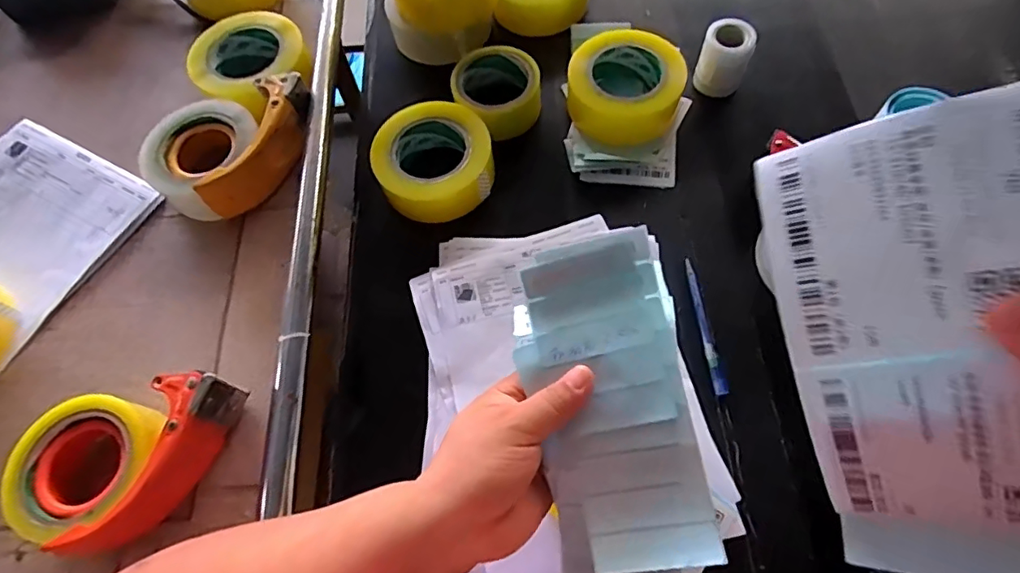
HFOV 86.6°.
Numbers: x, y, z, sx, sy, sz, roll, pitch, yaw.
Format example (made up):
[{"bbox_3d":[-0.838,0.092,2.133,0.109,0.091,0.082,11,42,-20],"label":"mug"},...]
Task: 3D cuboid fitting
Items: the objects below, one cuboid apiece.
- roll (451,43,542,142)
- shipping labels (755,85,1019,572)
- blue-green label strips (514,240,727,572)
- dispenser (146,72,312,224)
[{"bbox_3d":[-0.014,-0.220,0.610,0.093,0.049,0.093,-1,65,3],"label":"roll"},{"bbox_3d":[0.184,0.040,0.234,0.100,0.022,0.222,-12,105,32],"label":"shipping labels"},{"bbox_3d":[0.061,0.097,0.327,0.091,0.053,0.241,-7,85,0],"label":"blue-green label strips"},{"bbox_3d":[-0.286,-0.150,0.563,0.116,0.060,0.175,31,71,16],"label":"dispenser"}]

